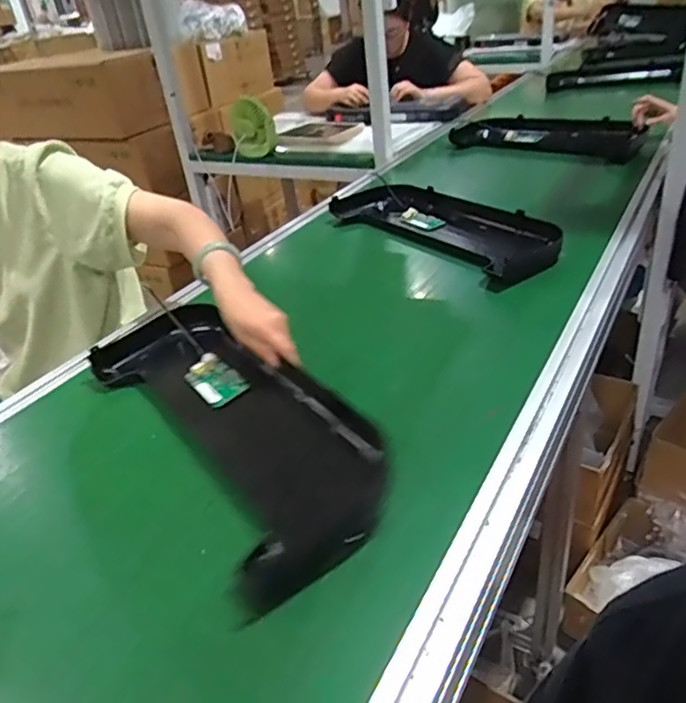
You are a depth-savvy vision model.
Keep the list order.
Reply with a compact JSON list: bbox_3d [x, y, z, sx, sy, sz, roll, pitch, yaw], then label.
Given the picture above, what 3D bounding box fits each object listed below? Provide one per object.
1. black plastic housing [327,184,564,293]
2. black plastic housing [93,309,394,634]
[{"bbox_3d":[0.176,-0.242,1.150,0.206,0.051,0.512,-28,38,-28],"label":"black plastic housing"},{"bbox_3d":[-0.134,0.069,0.710,0.198,0.056,0.491,-25,37,-25],"label":"black plastic housing"}]

